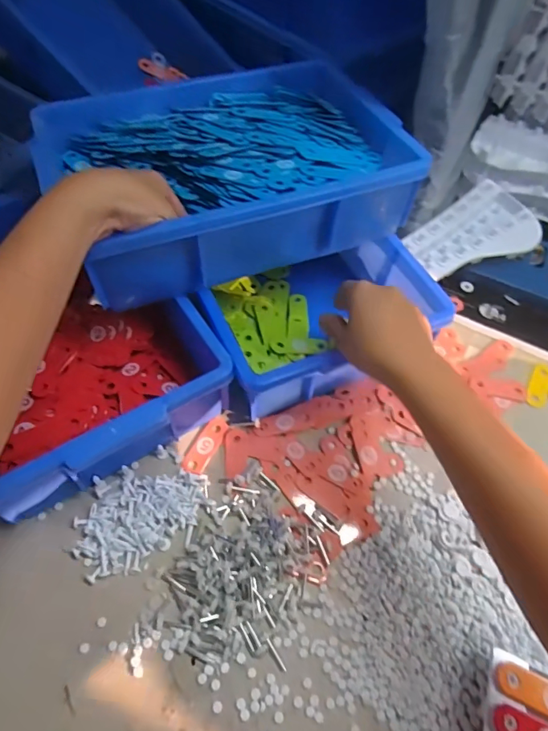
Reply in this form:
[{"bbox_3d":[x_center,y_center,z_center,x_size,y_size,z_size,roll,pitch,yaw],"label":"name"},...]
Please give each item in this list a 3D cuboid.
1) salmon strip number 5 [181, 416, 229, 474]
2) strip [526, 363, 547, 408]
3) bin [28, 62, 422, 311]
[{"bbox_3d":[-0.071,0.083,0.481,0.025,0.005,0.070,23,58,12],"label":"salmon strip number 5"},{"bbox_3d":[0.321,0.024,0.546,0.023,0.008,0.064,25,58,12],"label":"strip"},{"bbox_3d":[-0.054,-0.221,0.511,0.348,0.096,0.275,-18,59,-15],"label":"bin"}]

